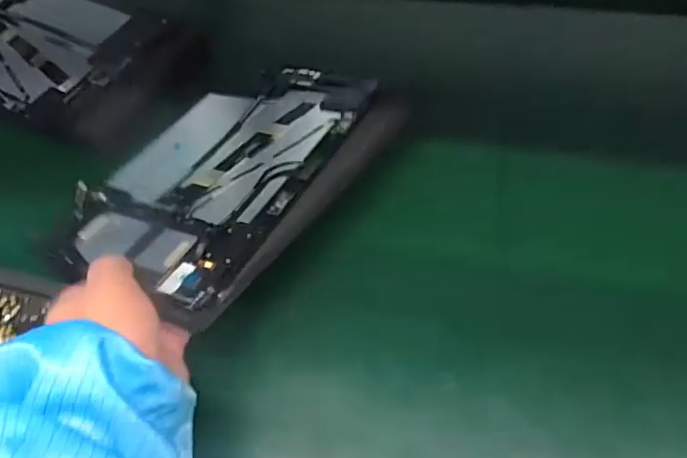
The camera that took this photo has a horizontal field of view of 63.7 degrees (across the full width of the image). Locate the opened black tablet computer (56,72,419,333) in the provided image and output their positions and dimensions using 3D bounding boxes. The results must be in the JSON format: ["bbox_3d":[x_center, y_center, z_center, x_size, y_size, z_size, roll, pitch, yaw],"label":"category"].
[{"bbox_3d":[-0.075,-0.047,0.396,0.161,0.013,0.241,18,50,28],"label":"opened black tablet computer"}]

